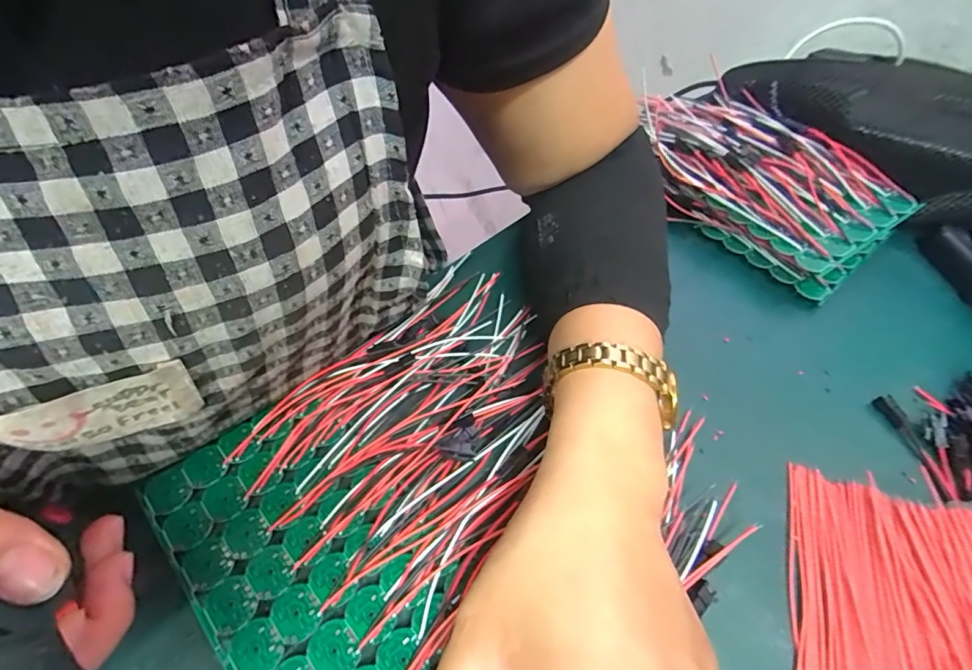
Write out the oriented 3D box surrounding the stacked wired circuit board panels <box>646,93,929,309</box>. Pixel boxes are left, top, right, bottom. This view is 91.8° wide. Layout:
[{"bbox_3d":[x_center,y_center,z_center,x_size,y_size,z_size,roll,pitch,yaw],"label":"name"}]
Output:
[{"bbox_3d":[0.198,-0.116,0.347,0.116,0.040,0.186,-23,62,-12],"label":"stacked wired circuit board panels"}]

